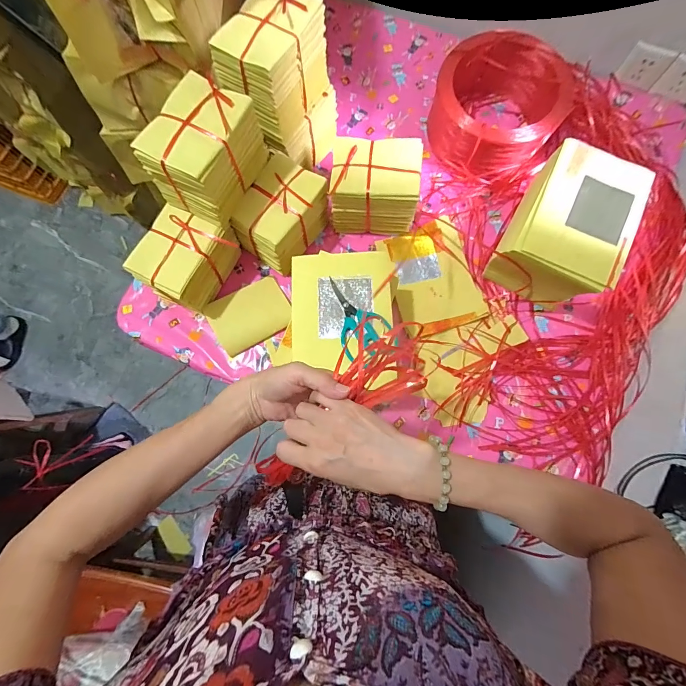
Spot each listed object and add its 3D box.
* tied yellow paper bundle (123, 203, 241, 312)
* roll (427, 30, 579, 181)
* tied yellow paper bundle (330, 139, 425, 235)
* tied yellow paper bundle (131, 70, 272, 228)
[{"bbox_3d":[-0.294,-0.155,0.662,0.134,0.131,0.165,25,79,5],"label":"tied yellow paper bundle"},{"bbox_3d":[0.334,-0.504,0.735,0.265,0.129,0.274,0,78,0],"label":"roll"},{"bbox_3d":[0.063,-0.309,0.689,0.164,0.134,0.126,8,78,2],"label":"tied yellow paper bundle"},{"bbox_3d":[-0.226,-0.315,0.569,0.119,0.128,0.173,24,79,5],"label":"tied yellow paper bundle"}]

